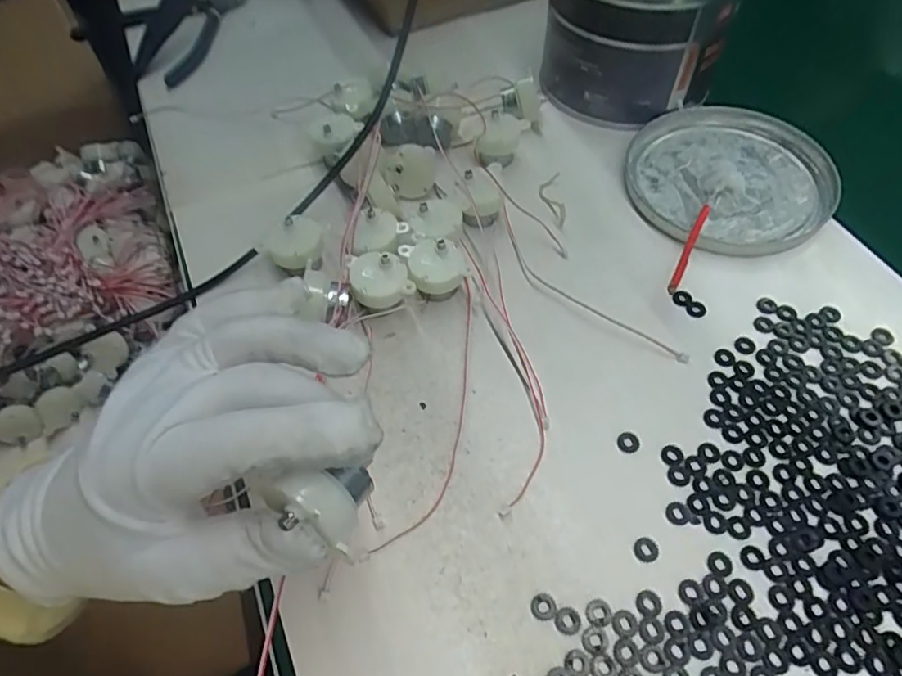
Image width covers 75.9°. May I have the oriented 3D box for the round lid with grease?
[{"bbox_3d":[0.186,-0.109,0.387,0.130,0.017,0.131,-1,57,1],"label":"round lid with grease"}]

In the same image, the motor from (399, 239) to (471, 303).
[{"bbox_3d":[-0.009,-0.039,0.334,0.037,0.025,0.029,-19,58,-10],"label":"motor"}]

